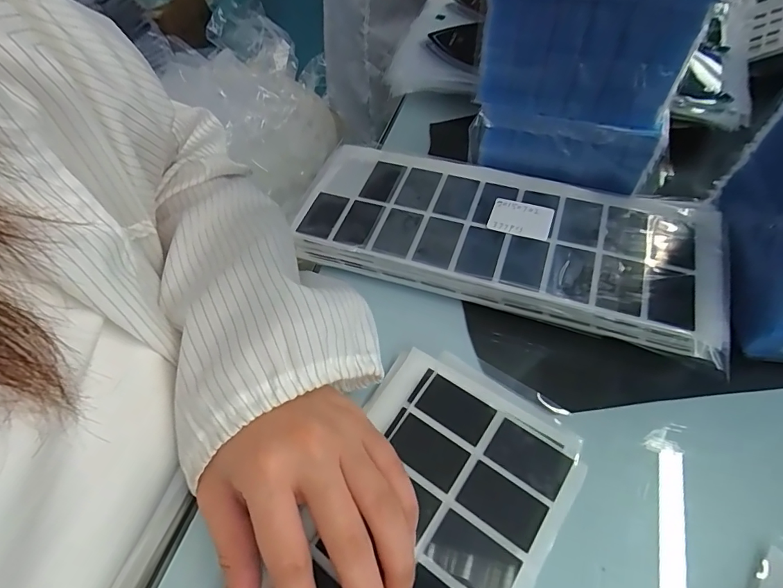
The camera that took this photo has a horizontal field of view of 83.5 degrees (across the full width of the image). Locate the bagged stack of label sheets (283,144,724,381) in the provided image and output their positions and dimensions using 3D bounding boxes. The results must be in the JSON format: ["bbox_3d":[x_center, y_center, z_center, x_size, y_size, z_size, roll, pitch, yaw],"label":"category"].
[{"bbox_3d":[0.073,-0.040,0.306,0.271,0.028,0.101,15,60,14],"label":"bagged stack of label sheets"}]

